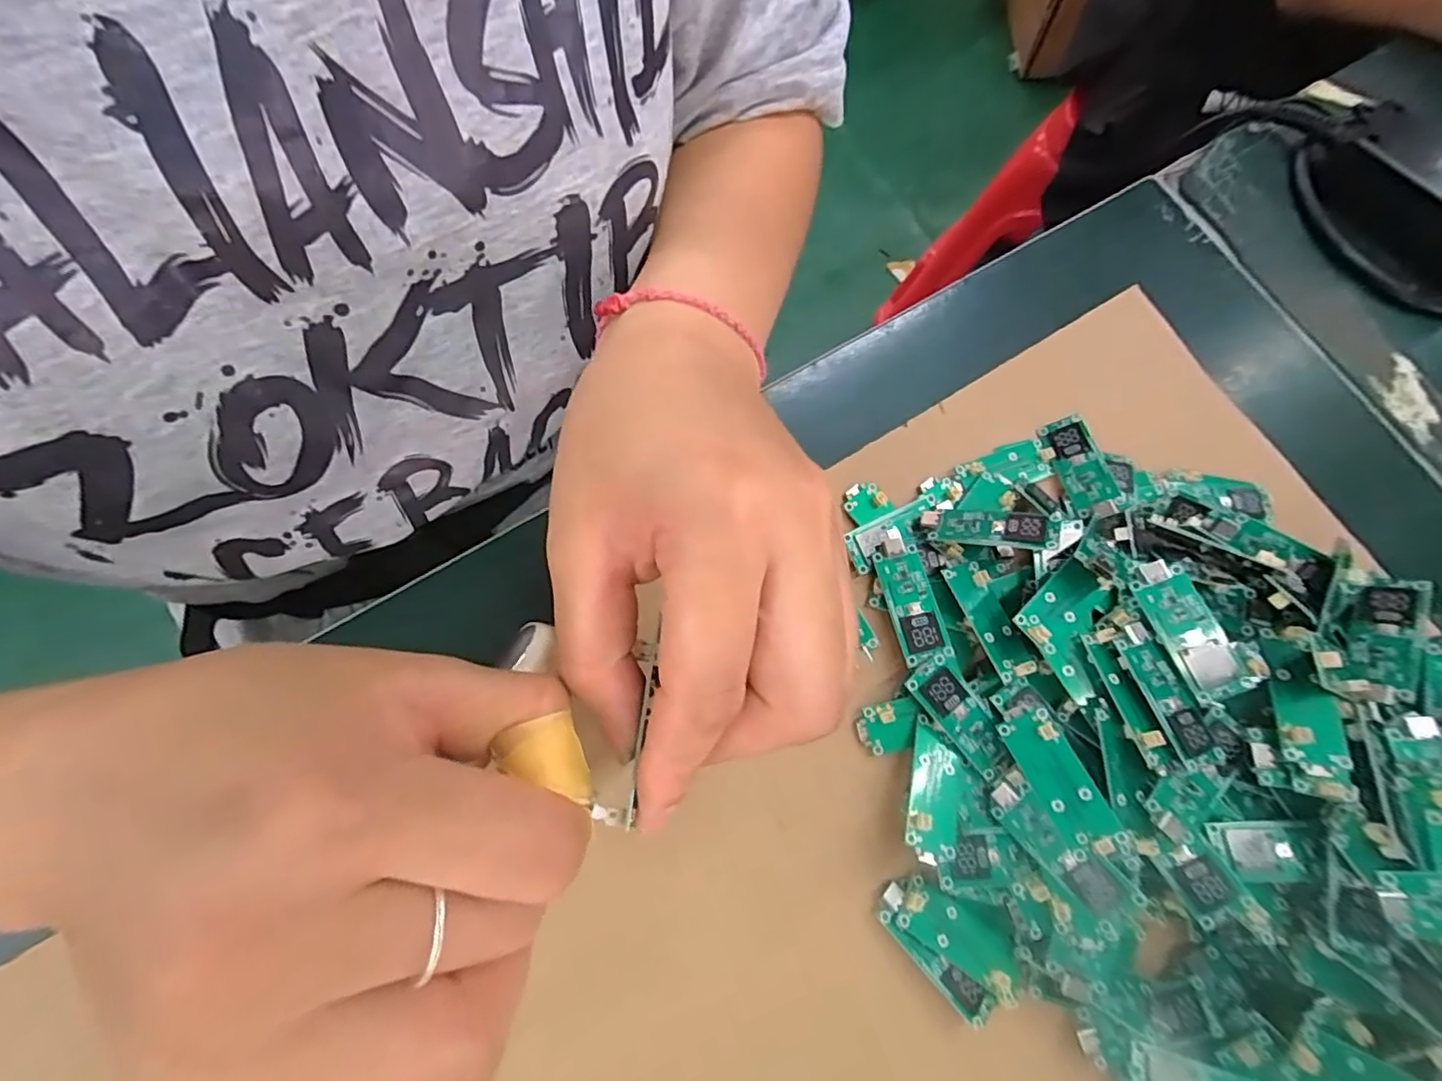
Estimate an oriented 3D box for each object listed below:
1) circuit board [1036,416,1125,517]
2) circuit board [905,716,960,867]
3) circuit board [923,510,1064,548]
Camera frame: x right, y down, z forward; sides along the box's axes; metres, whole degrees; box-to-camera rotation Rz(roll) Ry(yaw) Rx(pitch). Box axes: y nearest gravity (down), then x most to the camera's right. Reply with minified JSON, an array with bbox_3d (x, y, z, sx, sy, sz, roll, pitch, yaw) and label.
[{"bbox_3d":[0.161,-0.034,0.276,0.020,0.006,0.047,-22,70,27],"label":"circuit board"},{"bbox_3d":[0.078,0.092,0.225,0.019,0.009,0.047,16,54,3],"label":"circuit board"},{"bbox_3d":[0.109,-0.006,0.250,0.051,0.007,0.017,6,67,31],"label":"circuit board"}]

